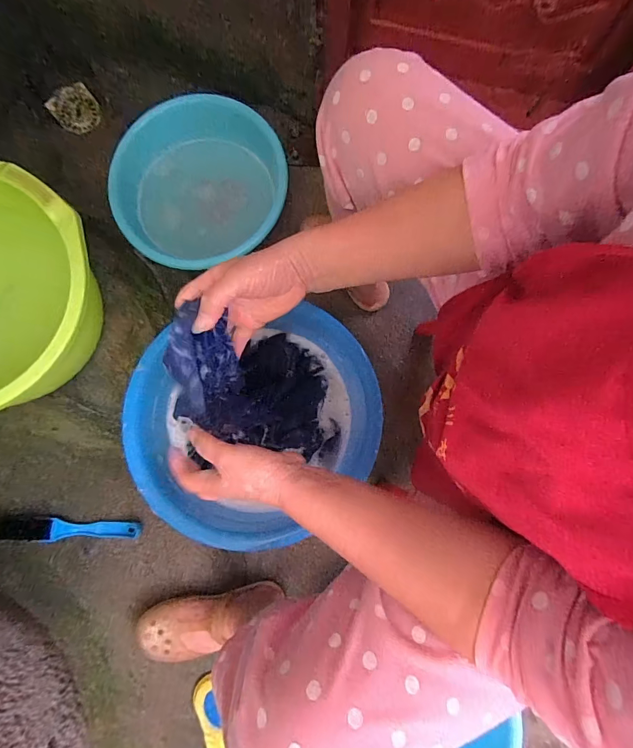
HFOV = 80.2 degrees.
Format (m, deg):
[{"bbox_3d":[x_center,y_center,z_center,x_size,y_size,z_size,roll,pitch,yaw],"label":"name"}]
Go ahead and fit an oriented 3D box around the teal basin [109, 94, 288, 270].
[{"bbox_3d":[-0.231,-0.366,0.755,0.314,0.100,0.331,0,80,1],"label":"teal basin"}]

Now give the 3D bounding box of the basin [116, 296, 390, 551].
[{"bbox_3d":[-0.089,0.081,0.630,0.387,0.132,0.344,-17,80,-2],"label":"basin"}]

